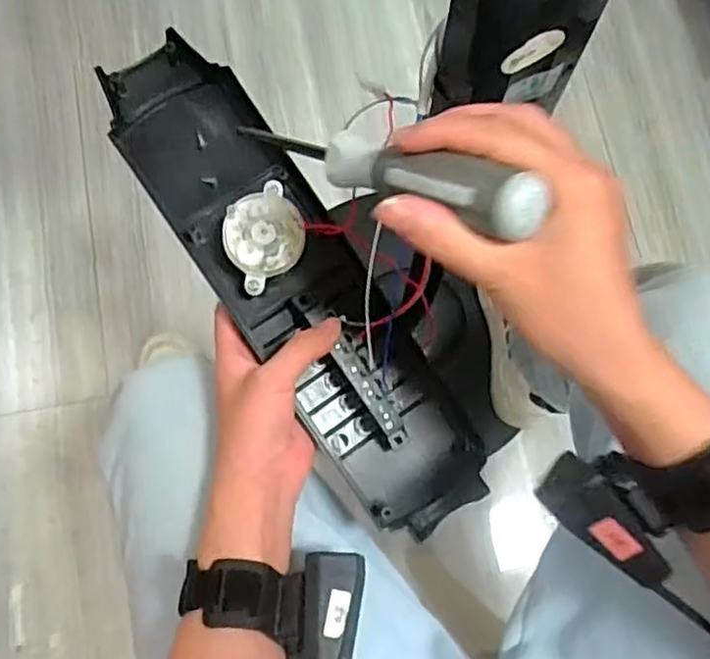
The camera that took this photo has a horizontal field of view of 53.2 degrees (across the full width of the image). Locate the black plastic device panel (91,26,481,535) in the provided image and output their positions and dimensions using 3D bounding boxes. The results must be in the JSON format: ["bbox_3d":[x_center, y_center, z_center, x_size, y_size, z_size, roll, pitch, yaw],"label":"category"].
[{"bbox_3d":[-0.041,-0.028,0.459,0.093,0.052,0.352,-35,89,-10],"label":"black plastic device panel"}]

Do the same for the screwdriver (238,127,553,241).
[{"bbox_3d":[0.008,-0.075,0.327,0.168,0.024,0.023,26,73,41],"label":"screwdriver"}]

